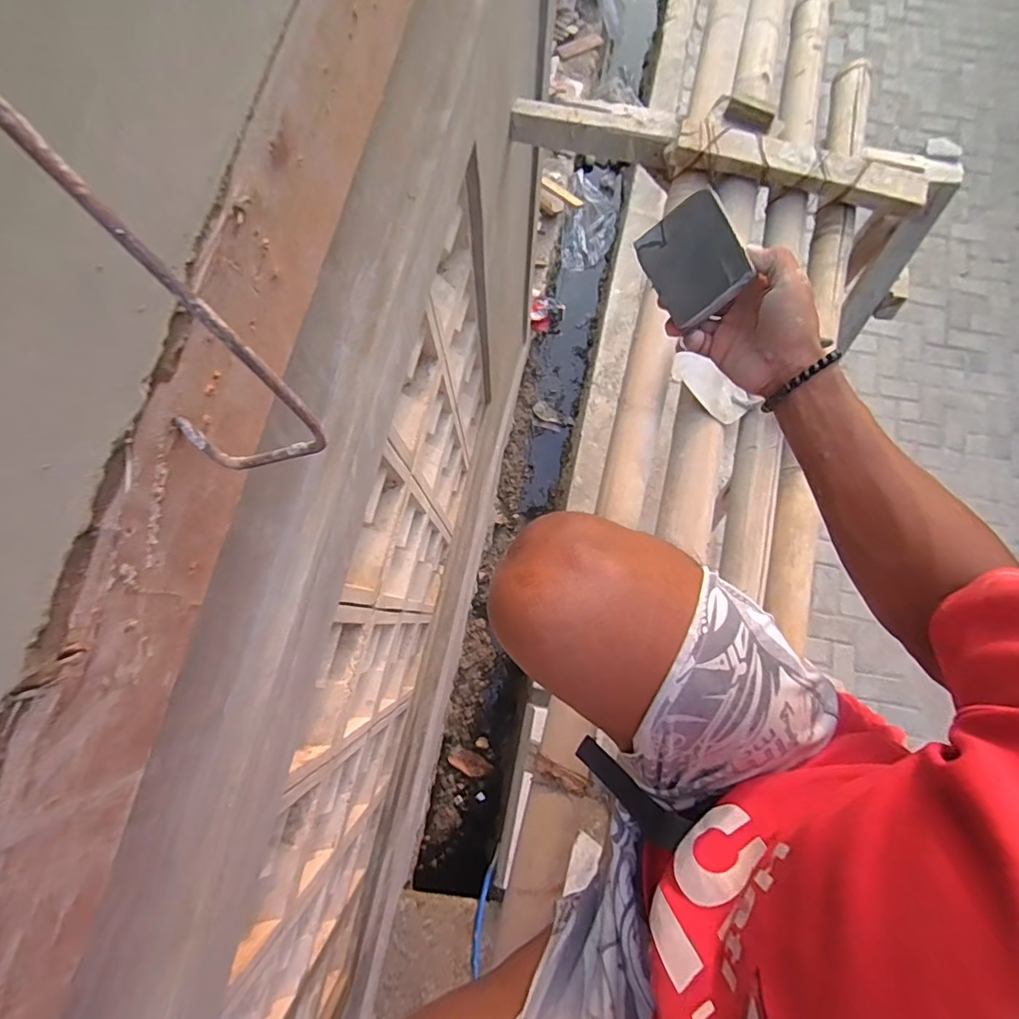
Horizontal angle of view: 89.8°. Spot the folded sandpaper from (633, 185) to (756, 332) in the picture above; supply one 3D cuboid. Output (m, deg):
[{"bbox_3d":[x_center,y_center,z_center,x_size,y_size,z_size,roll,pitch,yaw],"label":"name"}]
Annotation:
[{"bbox_3d":[0.152,-0.206,0.422,0.013,0.072,0.085,-21,84,-50],"label":"folded sandpaper"}]

